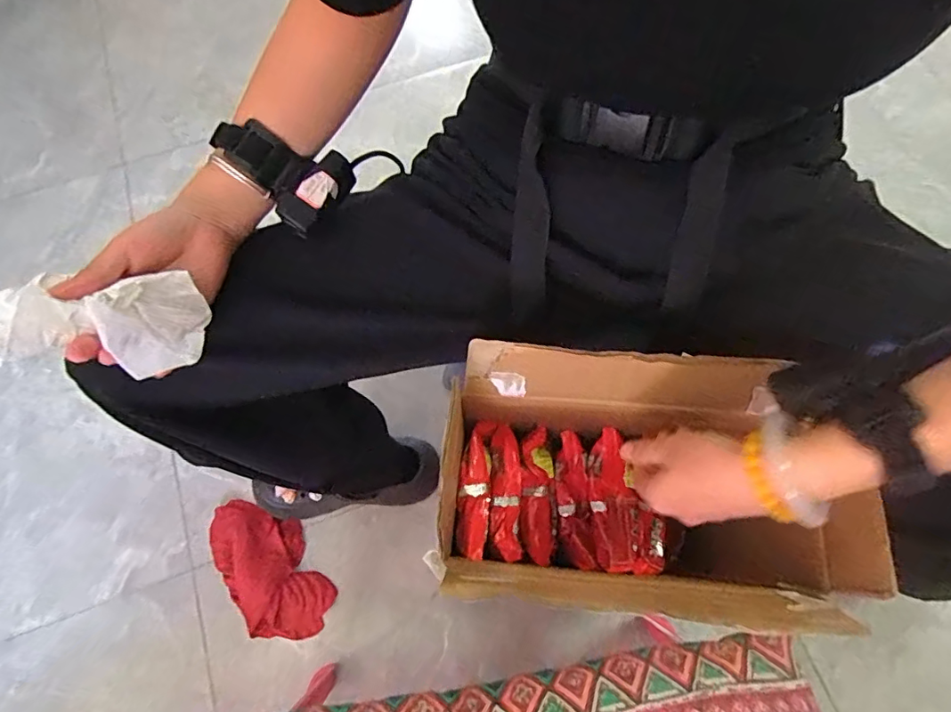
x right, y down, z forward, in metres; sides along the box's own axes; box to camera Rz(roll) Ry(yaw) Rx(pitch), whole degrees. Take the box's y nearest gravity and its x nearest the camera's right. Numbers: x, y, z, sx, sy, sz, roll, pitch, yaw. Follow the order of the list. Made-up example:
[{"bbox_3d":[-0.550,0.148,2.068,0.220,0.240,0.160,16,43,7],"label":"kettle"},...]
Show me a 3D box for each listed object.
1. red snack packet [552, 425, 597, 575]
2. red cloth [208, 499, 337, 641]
[{"bbox_3d":[0.103,0.153,0.560,0.034,0.029,0.137,0,65,0],"label":"red snack packet"},{"bbox_3d":[-0.308,0.311,0.780,0.121,0.041,0.225,-32,73,-9],"label":"red cloth"}]

